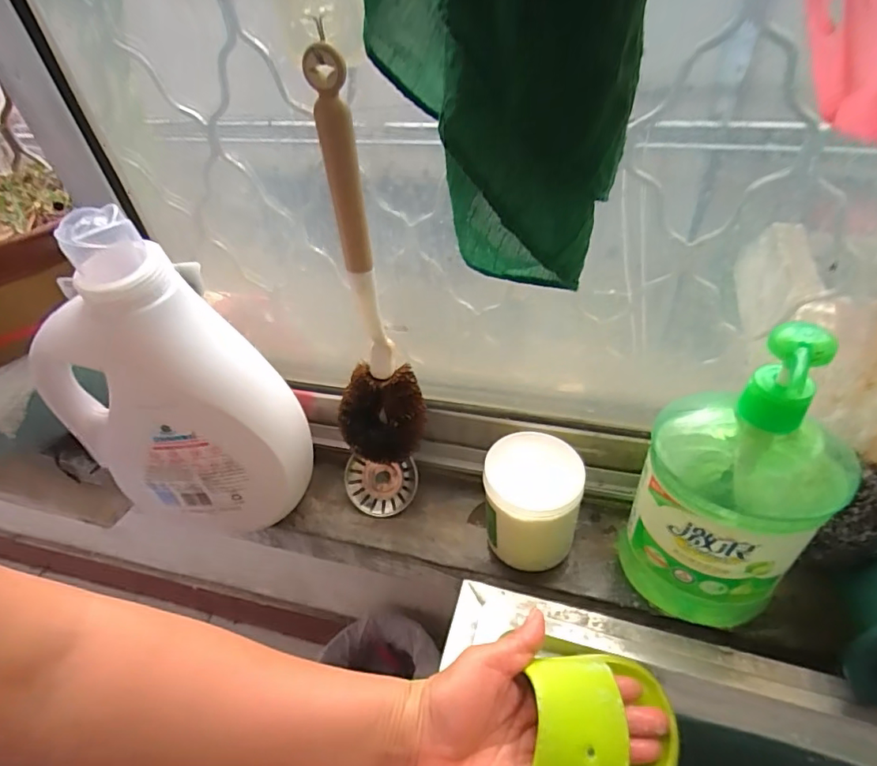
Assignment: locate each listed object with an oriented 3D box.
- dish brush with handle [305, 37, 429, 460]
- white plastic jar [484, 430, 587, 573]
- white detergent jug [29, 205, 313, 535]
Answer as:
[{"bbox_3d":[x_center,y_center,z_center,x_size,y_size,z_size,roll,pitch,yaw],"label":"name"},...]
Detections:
[{"bbox_3d":[-0.063,-0.060,0.399,0.078,0.317,0.061,-10,44,-5],"label":"dish brush with handle"},{"bbox_3d":[0.083,0.110,0.465,0.078,0.104,0.080,-3,44,3],"label":"white plastic jar"},{"bbox_3d":[-0.226,0.009,0.429,0.196,0.286,0.075,-7,44,-2],"label":"white detergent jug"}]

